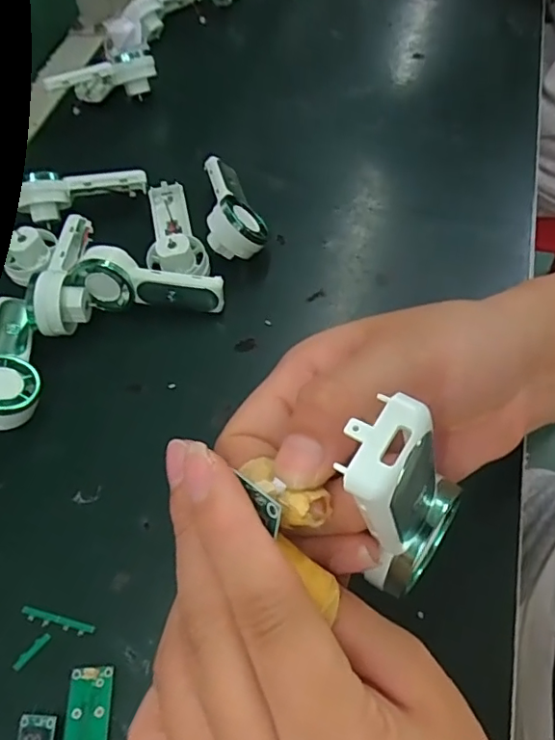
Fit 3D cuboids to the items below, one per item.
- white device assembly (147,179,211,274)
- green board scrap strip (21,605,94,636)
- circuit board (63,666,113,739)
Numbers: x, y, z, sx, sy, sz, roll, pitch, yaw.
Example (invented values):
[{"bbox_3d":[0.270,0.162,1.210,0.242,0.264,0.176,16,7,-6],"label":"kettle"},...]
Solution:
[{"bbox_3d":[-0.071,-0.097,0.375,0.040,0.029,0.084,-13,59,-5],"label":"white device assembly"},{"bbox_3d":[-0.105,0.119,0.265,0.037,0.004,0.006,11,60,10],"label":"green board scrap strip"},{"bbox_3d":[-0.083,0.156,0.239,0.018,0.004,0.050,-4,59,0],"label":"circuit board"}]

